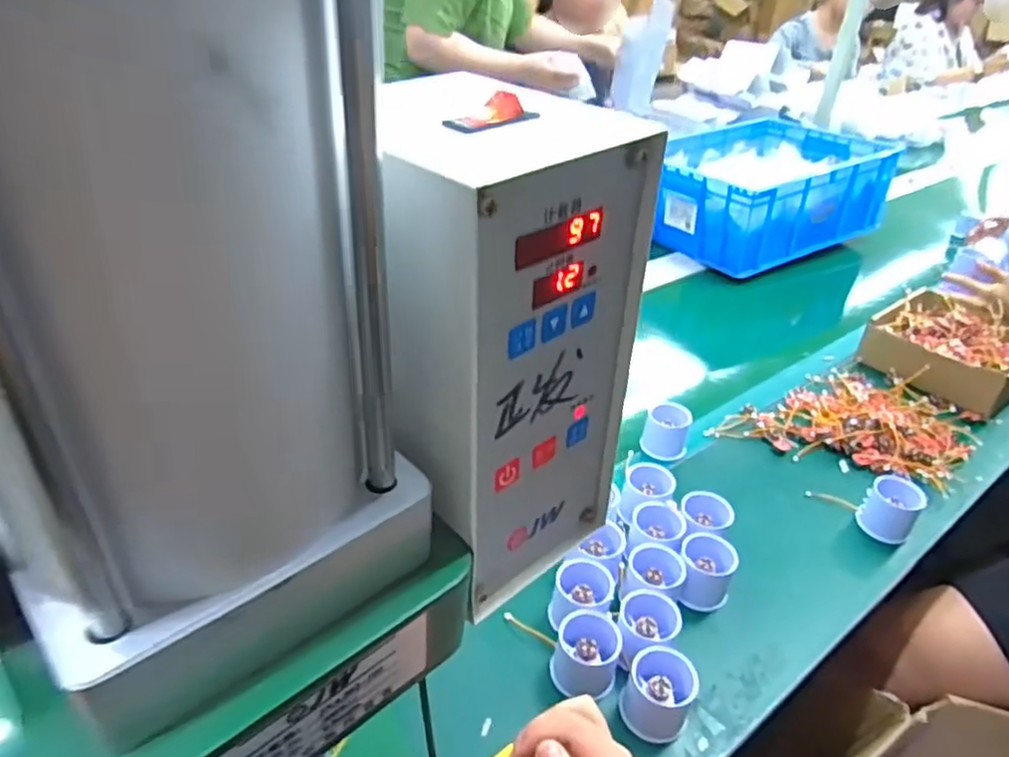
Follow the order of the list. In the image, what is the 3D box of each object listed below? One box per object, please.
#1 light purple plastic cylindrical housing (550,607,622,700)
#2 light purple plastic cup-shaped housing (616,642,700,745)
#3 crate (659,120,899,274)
[{"bbox_3d":[0.071,0.236,0.586,0.054,0.041,0.058,2,34,-2],"label":"light purple plastic cylindrical housing"},{"bbox_3d":[0.128,0.261,0.563,0.053,0.057,0.053,2,34,-2],"label":"light purple plastic cup-shaped housing"},{"bbox_3d":[0.547,-0.404,1.462,0.459,0.181,0.348,-18,39,-29],"label":"crate"}]

